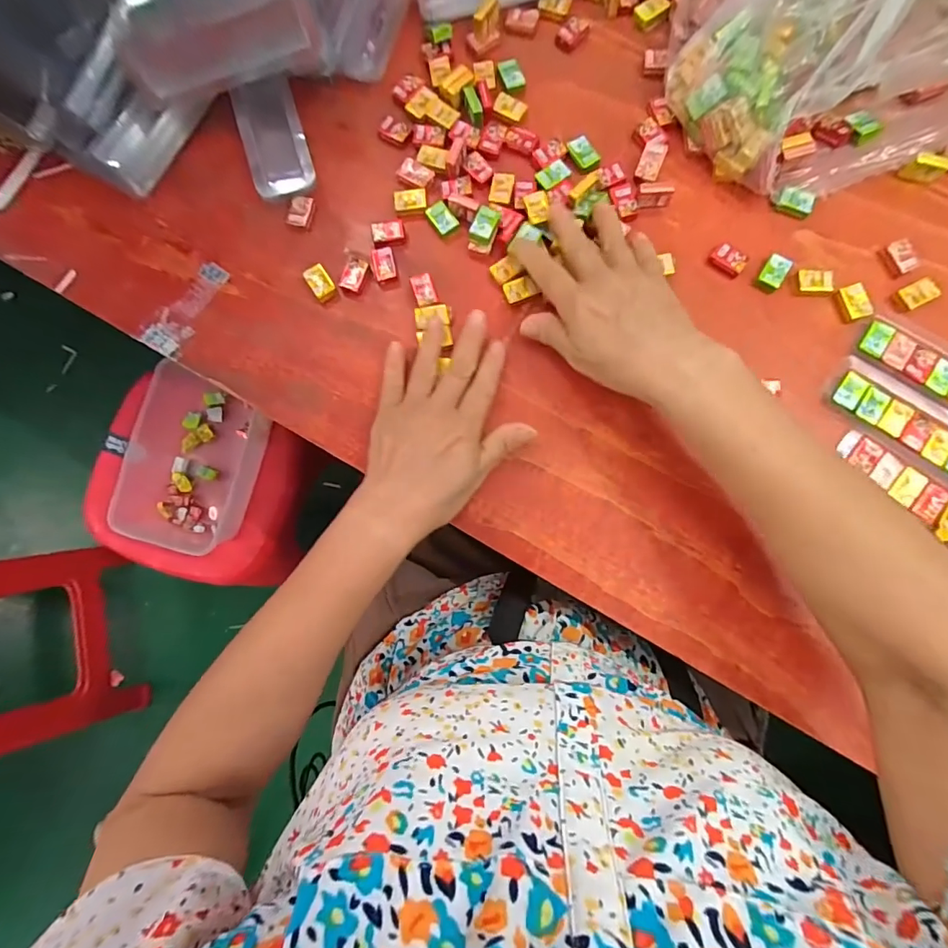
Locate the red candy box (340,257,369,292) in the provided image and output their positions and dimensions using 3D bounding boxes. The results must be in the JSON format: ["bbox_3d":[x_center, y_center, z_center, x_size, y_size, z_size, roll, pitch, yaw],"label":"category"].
[{"bbox_3d":[-0.095,-0.157,0.365,0.017,0.004,0.026,19,84,5],"label":"red candy box"}]

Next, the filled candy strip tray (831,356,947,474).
[{"bbox_3d":[0.319,-0.036,0.330,0.124,0.005,0.042,35,86,6],"label":"filled candy strip tray"}]

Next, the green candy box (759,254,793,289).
[{"bbox_3d":[0.227,-0.152,0.350,0.017,0.007,0.023,31,85,6],"label":"green candy box"}]

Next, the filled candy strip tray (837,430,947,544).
[{"bbox_3d":[0.313,0.018,0.321,0.129,0.006,0.033,35,86,6],"label":"filled candy strip tray"}]

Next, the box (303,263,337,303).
[{"bbox_3d":[-0.121,-0.150,0.365,0.017,0.008,0.029,-34,83,-2],"label":"box"}]

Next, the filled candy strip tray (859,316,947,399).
[{"bbox_3d":[0.339,-0.073,0.332,0.119,0.009,0.034,32,86,6],"label":"filled candy strip tray"}]

